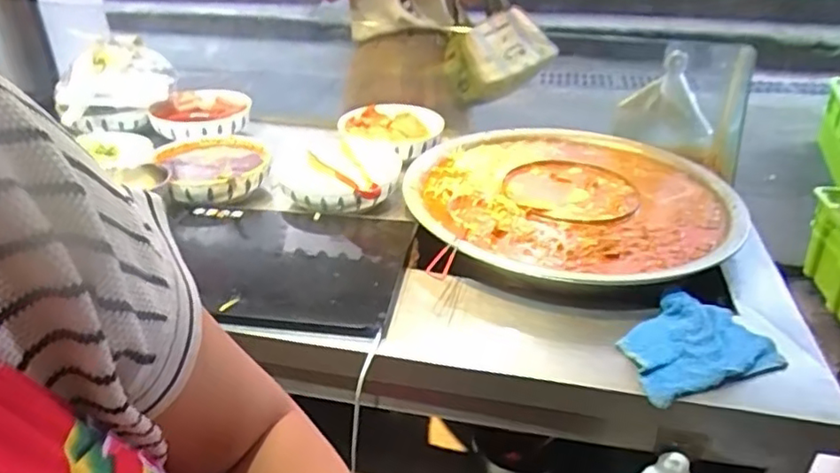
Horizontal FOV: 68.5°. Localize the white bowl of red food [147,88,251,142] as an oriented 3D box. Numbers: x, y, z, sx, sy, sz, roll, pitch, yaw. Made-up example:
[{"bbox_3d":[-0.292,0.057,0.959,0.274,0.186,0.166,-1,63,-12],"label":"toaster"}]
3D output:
[{"bbox_3d":[-0.494,-0.283,1.395,0.208,0.066,0.224,-15,28,-17],"label":"white bowl of red food"}]

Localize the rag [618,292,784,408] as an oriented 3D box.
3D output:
[{"bbox_3d":[0.354,0.143,0.817,0.213,0.035,0.149,-15,28,-16],"label":"rag"}]

